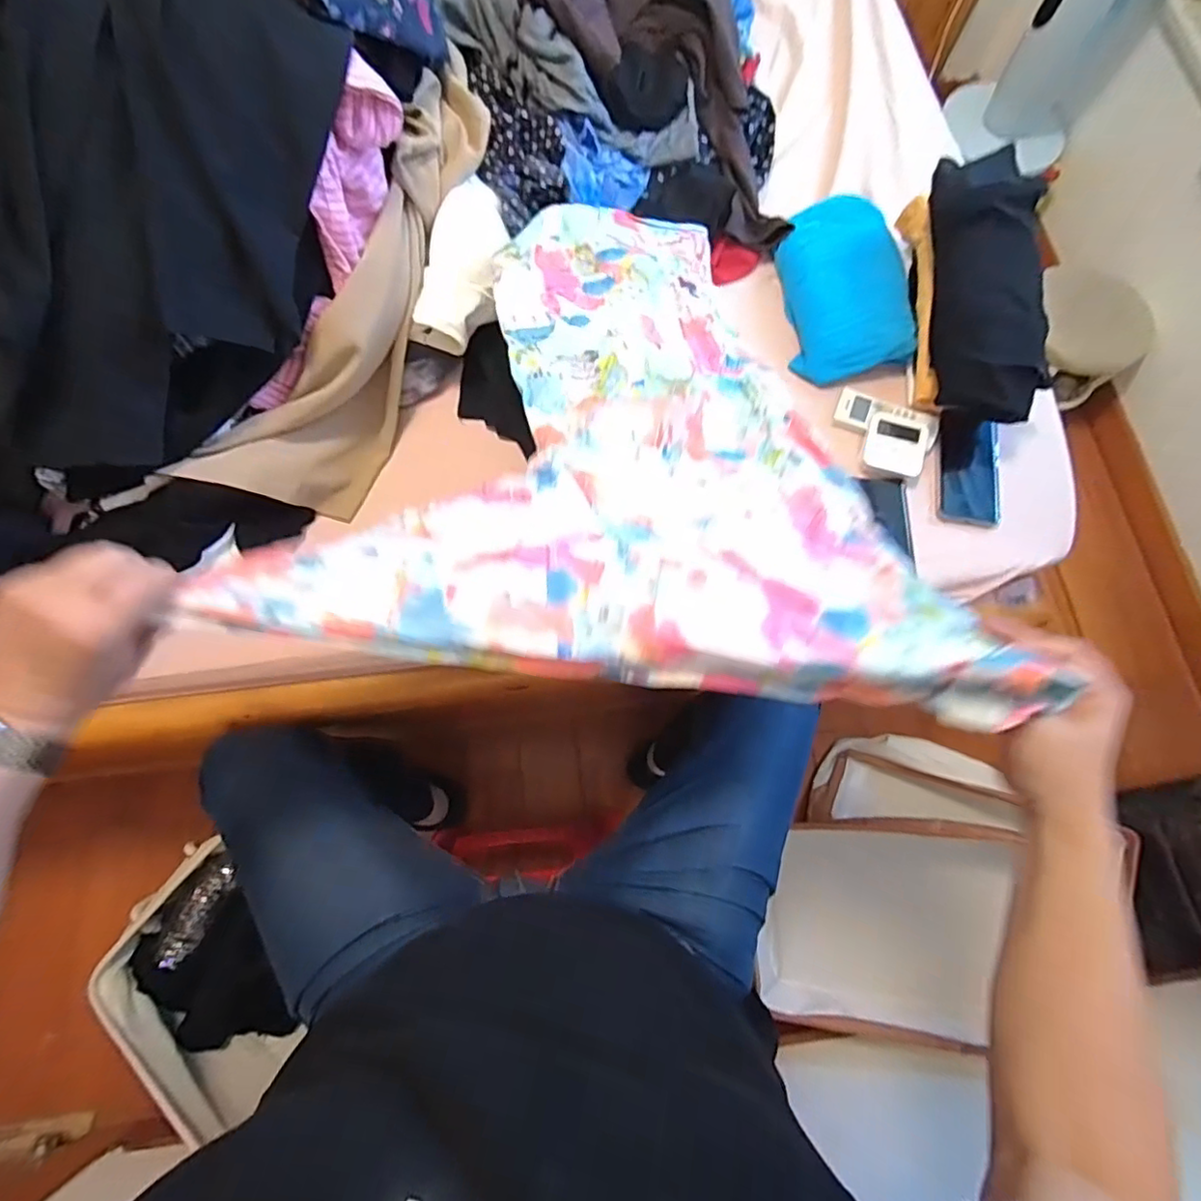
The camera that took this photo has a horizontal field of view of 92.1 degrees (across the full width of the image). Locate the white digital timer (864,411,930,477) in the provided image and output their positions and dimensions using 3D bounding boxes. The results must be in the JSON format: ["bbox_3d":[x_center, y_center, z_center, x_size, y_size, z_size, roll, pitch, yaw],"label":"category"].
[{"bbox_3d":[0.385,-0.202,0.755,0.075,0.022,0.077,16,74,3],"label":"white digital timer"}]

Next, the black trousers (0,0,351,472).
[{"bbox_3d":[-0.409,-0.357,0.536,0.178,0.192,0.515,31,102,7],"label":"black trousers"}]

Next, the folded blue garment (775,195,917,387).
[{"bbox_3d":[0.338,-0.449,0.816,0.158,0.056,0.304,0,74,-2],"label":"folded blue garment"}]

